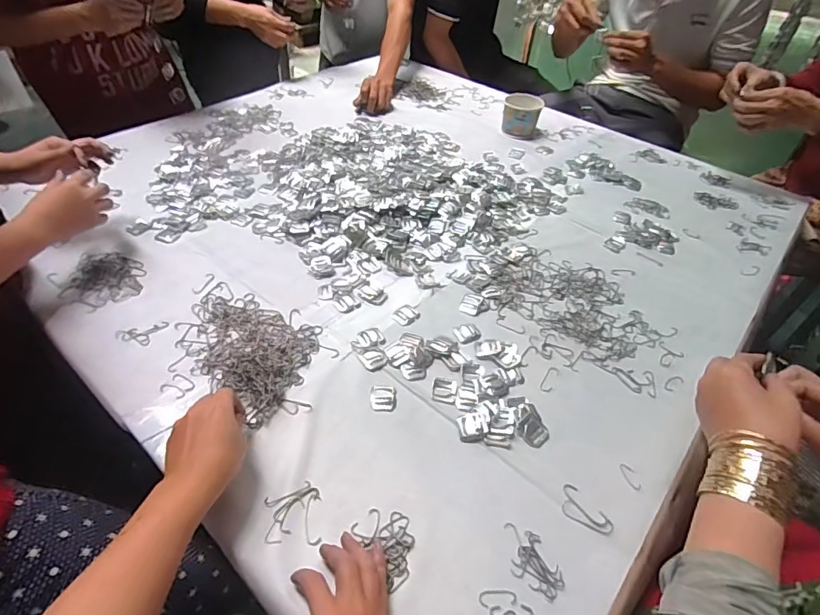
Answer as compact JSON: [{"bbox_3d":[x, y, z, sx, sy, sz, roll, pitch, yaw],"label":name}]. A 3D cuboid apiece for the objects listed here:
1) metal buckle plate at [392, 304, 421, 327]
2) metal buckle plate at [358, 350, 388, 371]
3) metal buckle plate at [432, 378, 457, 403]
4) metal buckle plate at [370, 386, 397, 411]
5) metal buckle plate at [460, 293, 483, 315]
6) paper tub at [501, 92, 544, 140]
[{"bbox_3d":[-0.006,0.011,0.695,0.035,0.004,0.038,35,50,27],"label":"metal buckle plate"},{"bbox_3d":[-0.046,0.068,0.628,0.033,0.004,0.034,-18,48,-23],"label":"metal buckle plate"},{"bbox_3d":[0.043,0.103,0.597,0.029,0.004,0.034,10,43,4],"label":"metal buckle plate"},{"bbox_3d":[-0.033,0.109,0.587,0.030,0.004,0.035,2,43,-4],"label":"metal buckle plate"},{"bbox_3d":[0.092,-0.006,0.716,0.027,0.004,0.044,19,45,14],"label":"metal buckle plate"},{"bbox_3d":[0.268,-0.463,1.162,0.091,0.078,0.088,16,44,10],"label":"paper tub"}]

